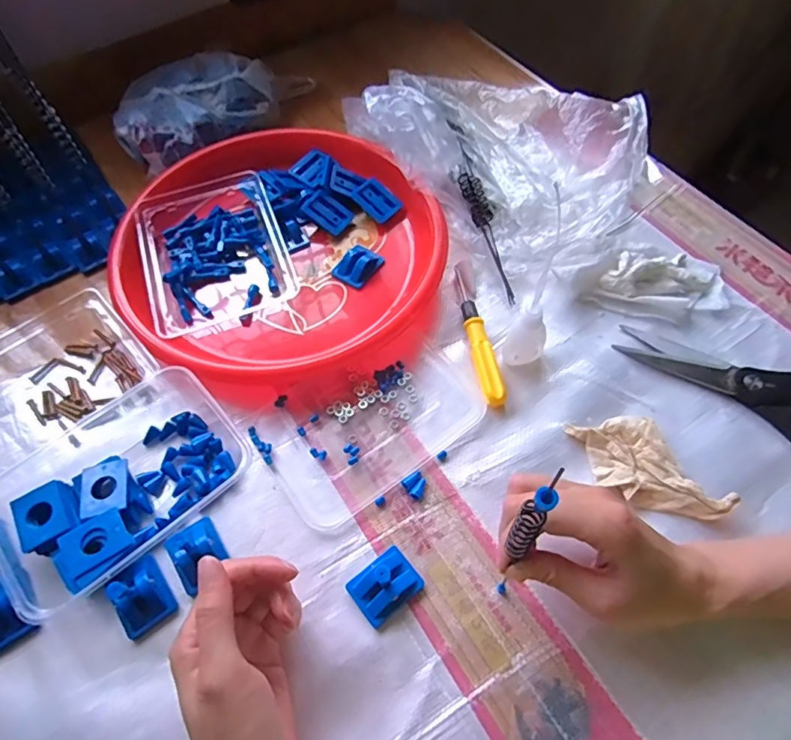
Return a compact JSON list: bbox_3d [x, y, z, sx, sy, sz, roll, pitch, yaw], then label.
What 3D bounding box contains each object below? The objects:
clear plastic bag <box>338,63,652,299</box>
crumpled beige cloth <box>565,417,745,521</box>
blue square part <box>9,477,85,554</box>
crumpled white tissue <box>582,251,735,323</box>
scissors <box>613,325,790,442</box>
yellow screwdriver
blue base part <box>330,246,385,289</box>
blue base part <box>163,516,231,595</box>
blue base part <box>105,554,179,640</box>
[{"bbox_3d":[0.084,-0.214,0.503,0.271,0.102,0.173,39,67,21],"label":"clear plastic bag"},{"bbox_3d":[0.181,0.072,0.382,0.059,0.019,0.104,-29,63,-16],"label":"crumpled beige cloth"},{"bbox_3d":[-0.241,0.104,0.369,0.040,0.022,0.042,-35,65,-18],"label":"blue square part"},{"bbox_3d":[0.231,-0.075,0.463,0.126,0.024,0.059,-4,59,-2],"label":"crumpled white tissue"},{"bbox_3d":[0.296,0.010,0.420,0.215,0.013,0.096,31,64,17],"label":"scissors"},{"bbox_3d":[0.068,-0.033,0.448,0.016,0.017,0.142,-9,60,-4],"label":"yellow screwdriver"},{"bbox_3d":[-0.034,-0.098,0.490,0.031,0.018,0.042,33,65,19],"label":"blue base part"},{"bbox_3d":[-0.136,0.125,0.361,0.032,0.022,0.041,-34,65,-18],"label":"blue base part"},{"bbox_3d":[-0.169,0.146,0.342,0.033,0.027,0.042,-34,65,-18],"label":"blue base part"}]

